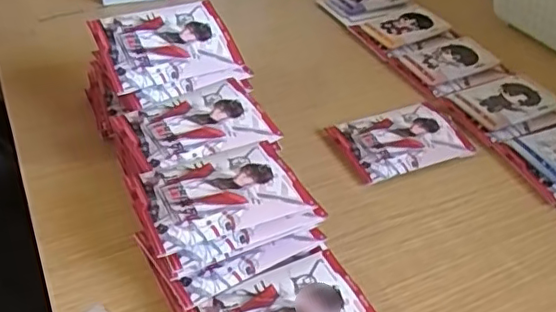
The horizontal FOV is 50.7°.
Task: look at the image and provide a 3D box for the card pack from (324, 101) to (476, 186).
[{"bbox_3d":[0.100,-0.014,0.480,0.105,0.010,0.070,-12,42,-16],"label":"card pack"}]

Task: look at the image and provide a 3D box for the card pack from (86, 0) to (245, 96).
[{"bbox_3d":[-0.084,-0.086,0.451,0.102,0.010,0.067,-17,70,-25],"label":"card pack"}]

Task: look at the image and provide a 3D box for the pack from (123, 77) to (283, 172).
[{"bbox_3d":[-0.057,-0.025,0.417,0.094,0.011,0.072,-20,45,-23],"label":"pack"}]

